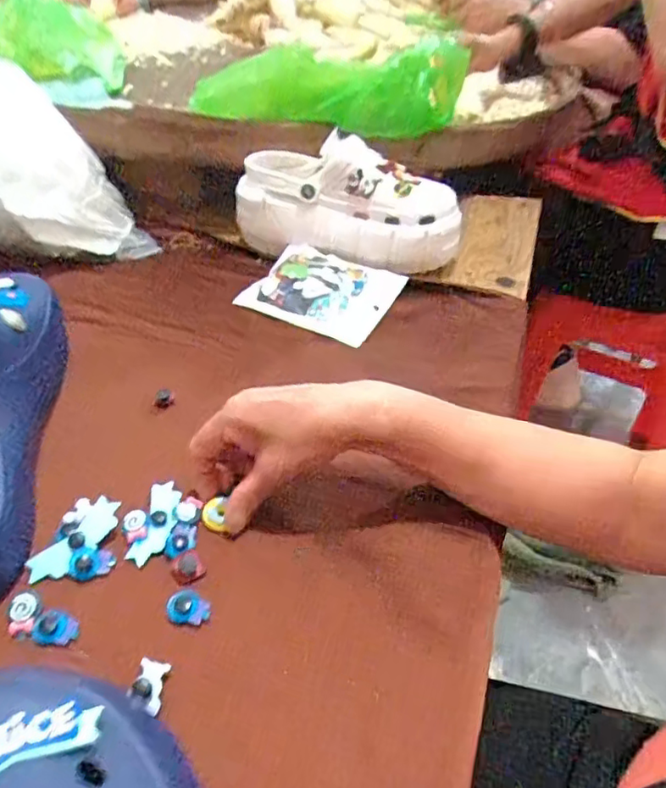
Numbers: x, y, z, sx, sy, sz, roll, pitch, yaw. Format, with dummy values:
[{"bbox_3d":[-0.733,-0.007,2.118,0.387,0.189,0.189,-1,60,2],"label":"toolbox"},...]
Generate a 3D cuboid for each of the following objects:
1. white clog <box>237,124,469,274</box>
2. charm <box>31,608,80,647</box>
[{"bbox_3d":[0.015,-0.204,0.649,0.247,0.106,0.091,11,41,8],"label":"white clog"},{"bbox_3d":[-0.158,0.133,0.334,0.026,0.009,0.018,13,42,10],"label":"charm"}]

